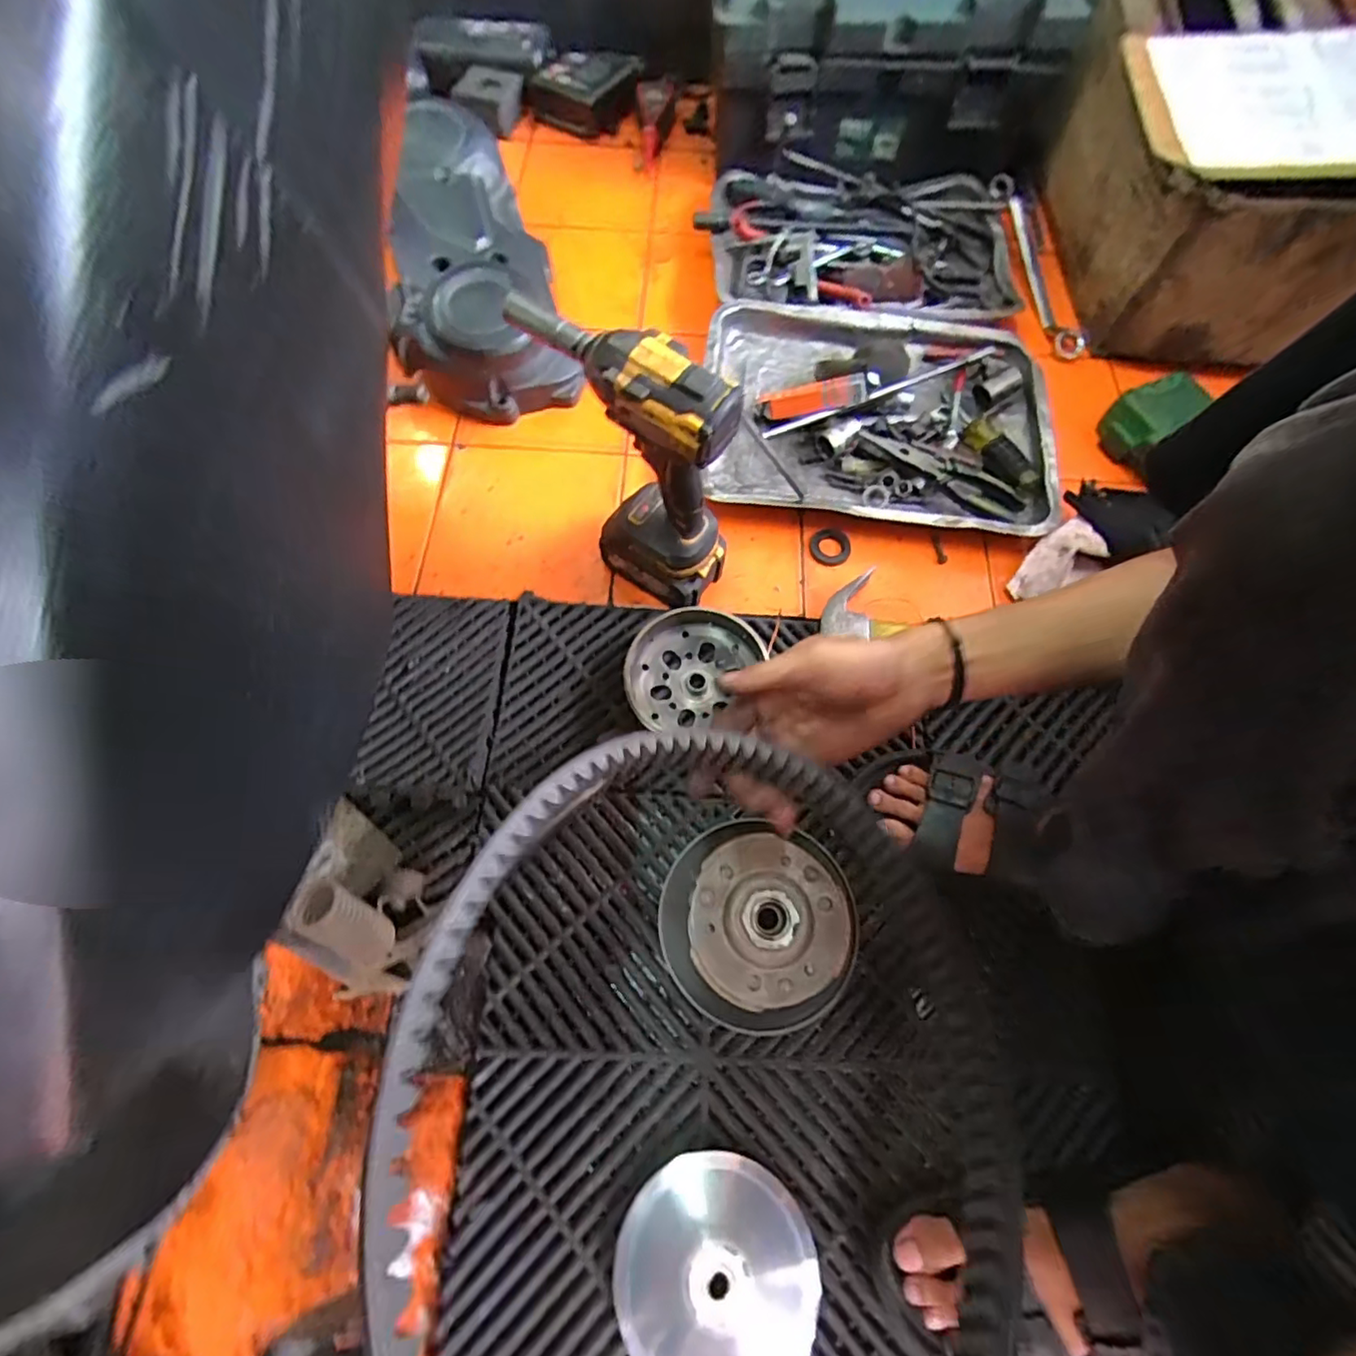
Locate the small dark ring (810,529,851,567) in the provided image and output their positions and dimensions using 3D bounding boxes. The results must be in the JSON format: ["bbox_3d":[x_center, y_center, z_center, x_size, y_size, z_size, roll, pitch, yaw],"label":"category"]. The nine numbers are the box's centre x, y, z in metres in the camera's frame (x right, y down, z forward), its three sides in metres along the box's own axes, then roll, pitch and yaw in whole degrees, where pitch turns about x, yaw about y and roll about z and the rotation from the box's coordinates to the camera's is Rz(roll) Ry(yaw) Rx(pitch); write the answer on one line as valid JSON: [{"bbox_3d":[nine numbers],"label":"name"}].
[{"bbox_3d":[0.162,-0.139,0.646,0.042,0.006,0.042,-2,79,9],"label":"small dark ring"}]

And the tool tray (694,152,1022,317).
[{"bbox_3d":[0.240,-0.574,0.789,0.410,0.059,0.277,1,69,-1],"label":"tool tray"}]

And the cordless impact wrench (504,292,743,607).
[{"bbox_3d":[-0.043,-0.183,0.525,0.194,0.251,0.072,39,73,13],"label":"cordless impact wrench"}]

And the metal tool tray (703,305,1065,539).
[{"bbox_3d":[0.223,-0.299,0.688,0.384,0.053,0.289,6,69,1],"label":"metal tool tray"}]

